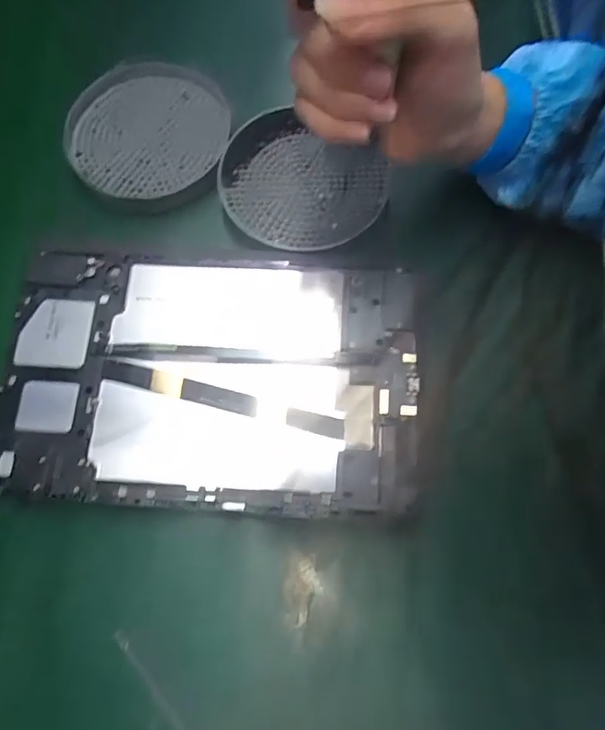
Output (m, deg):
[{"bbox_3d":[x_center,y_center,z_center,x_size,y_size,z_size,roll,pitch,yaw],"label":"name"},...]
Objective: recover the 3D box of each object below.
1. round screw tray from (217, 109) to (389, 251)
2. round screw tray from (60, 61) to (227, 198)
[{"bbox_3d":[-0.001,-0.120,0.359,0.107,0.018,0.093,27,74,11],"label":"round screw tray"},{"bbox_3d":[-0.111,-0.173,0.387,0.116,0.026,0.104,-25,72,-6],"label":"round screw tray"}]

